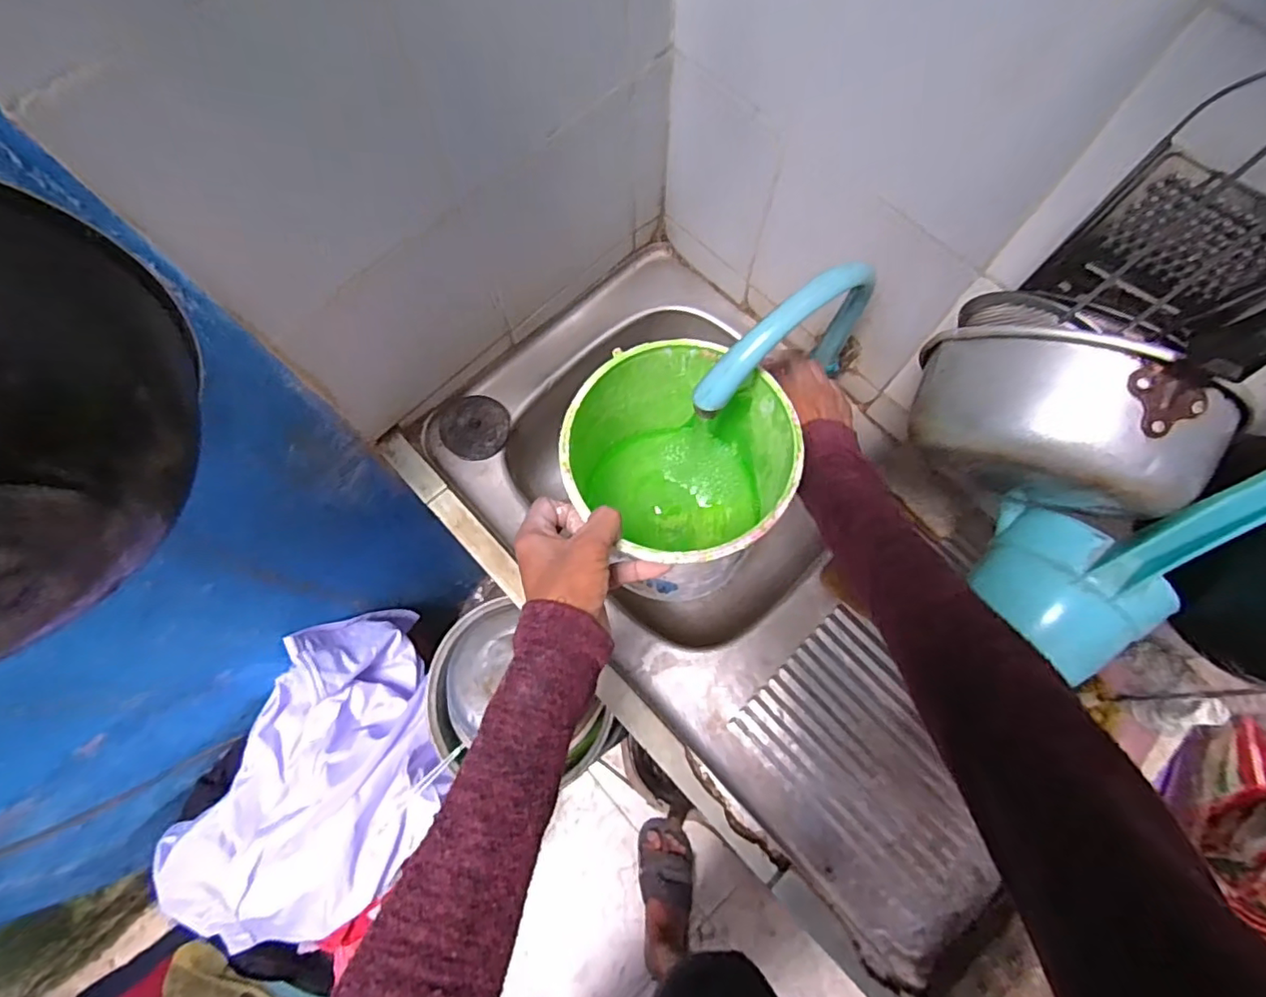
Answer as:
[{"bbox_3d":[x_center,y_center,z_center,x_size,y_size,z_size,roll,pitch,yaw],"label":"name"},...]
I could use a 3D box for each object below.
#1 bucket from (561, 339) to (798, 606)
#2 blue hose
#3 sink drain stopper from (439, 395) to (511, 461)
[{"bbox_3d":[0.038,-0.017,0.534,0.169,0.184,0.174,0,73,0],"label":"bucket"},{"bbox_3d":[0.151,-0.137,0.486,0.246,0.124,0.026,-24,71,-45],"label":"blue hose"},{"bbox_3d":[-0.181,-0.085,0.688,0.075,0.013,0.084,10,57,-11],"label":"sink drain stopper"}]

